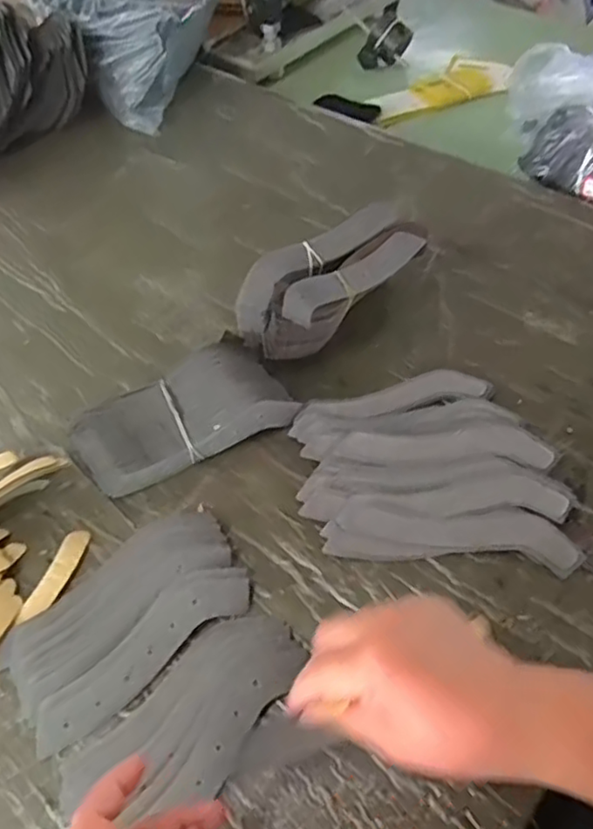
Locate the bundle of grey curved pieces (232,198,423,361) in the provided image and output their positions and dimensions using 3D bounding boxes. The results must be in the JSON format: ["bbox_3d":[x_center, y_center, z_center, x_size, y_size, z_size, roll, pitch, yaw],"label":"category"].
[{"bbox_3d":[0.029,-0.112,0.583,0.163,0.087,0.088,-39,60,-23],"label":"bundle of grey curved pieces"}]

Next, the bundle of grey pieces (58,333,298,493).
[{"bbox_3d":[-0.094,0.003,0.539,0.172,0.042,0.095,-28,56,-17],"label":"bundle of grey pieces"}]

